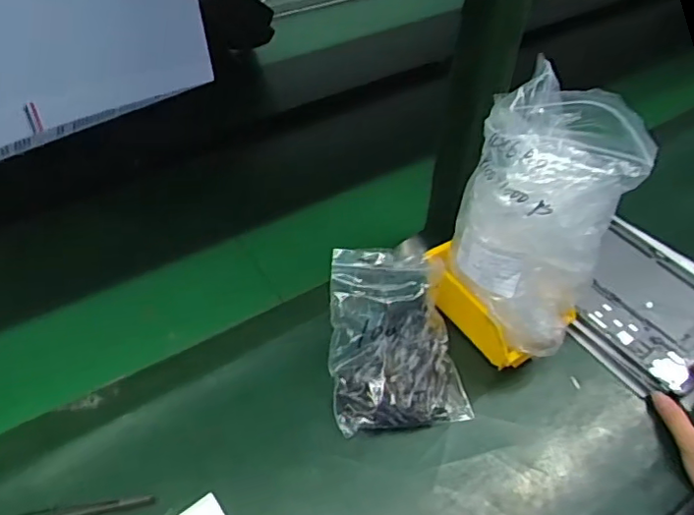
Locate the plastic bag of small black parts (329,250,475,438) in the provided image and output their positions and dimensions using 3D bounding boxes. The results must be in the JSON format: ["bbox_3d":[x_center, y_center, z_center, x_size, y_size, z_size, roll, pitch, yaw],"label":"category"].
[{"bbox_3d":[0.048,0.077,0.587,0.130,0.123,0.150,-7,47,-9],"label":"plastic bag of small black parts"}]

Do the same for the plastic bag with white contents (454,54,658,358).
[{"bbox_3d":[0.189,-0.044,0.576,0.140,0.223,0.167,20,49,17],"label":"plastic bag with white contents"}]

